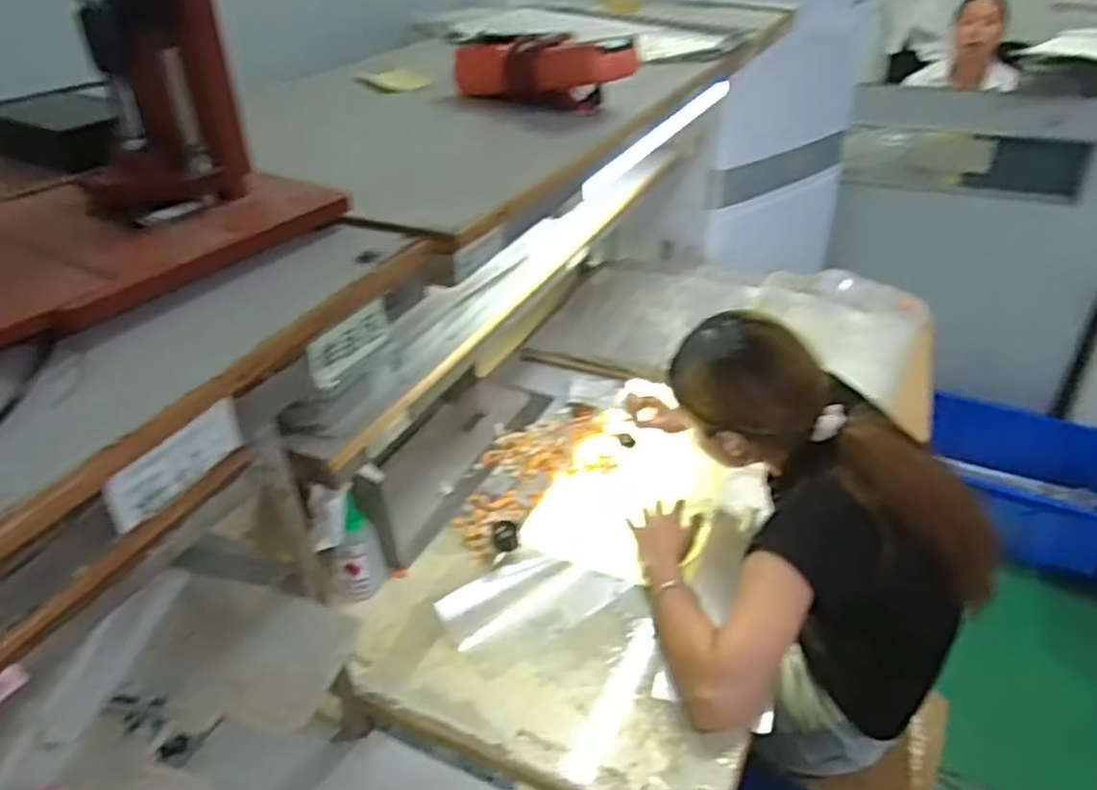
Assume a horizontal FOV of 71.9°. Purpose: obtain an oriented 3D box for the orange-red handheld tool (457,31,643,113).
[{"bbox_3d":[-0.009,-0.312,0.725,0.181,0.056,0.058,17,39,26],"label":"orange-red handheld tool"}]

